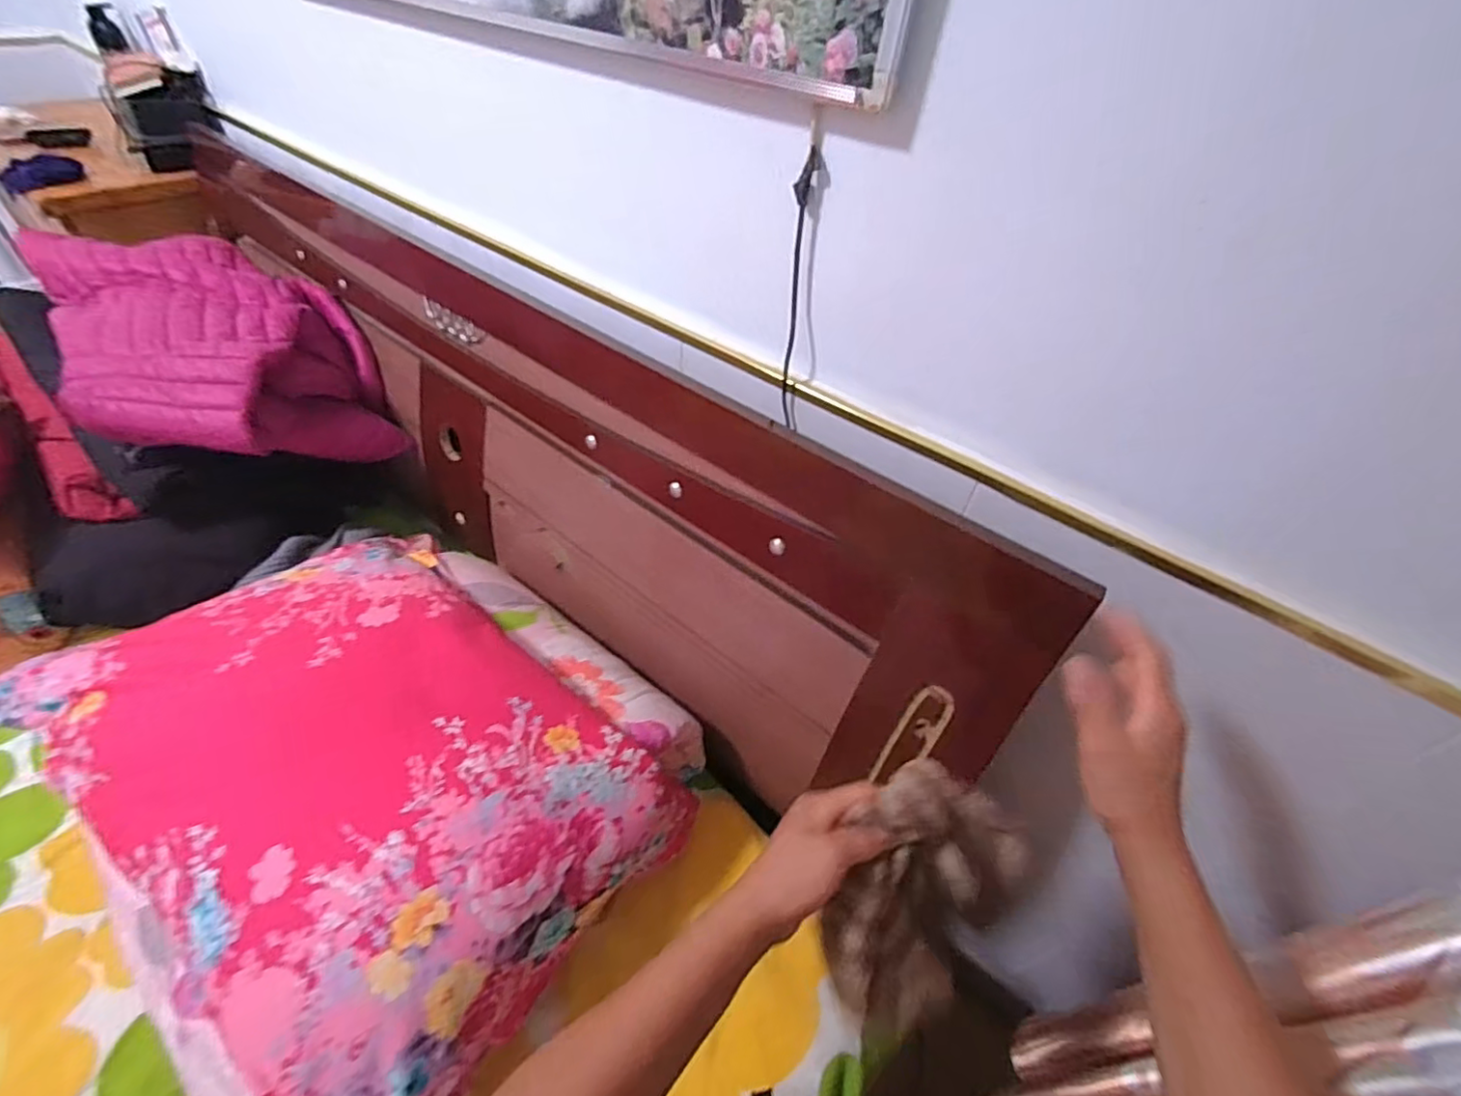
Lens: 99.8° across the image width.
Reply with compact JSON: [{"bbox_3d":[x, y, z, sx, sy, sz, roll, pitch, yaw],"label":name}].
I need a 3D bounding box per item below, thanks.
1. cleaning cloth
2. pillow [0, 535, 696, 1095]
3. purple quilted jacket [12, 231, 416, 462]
[{"bbox_3d":[0.132,0.251,0.432,0.106,0.158,0.127,26,48,19],"label":"cleaning cloth"},{"bbox_3d":[-0.428,0.242,0.679,0.613,0.178,0.489,32,50,24],"label":"pillow"},{"bbox_3d":[-0.810,-0.307,1.009,0.374,0.242,0.508,-26,53,-28],"label":"purple quilted jacket"}]

